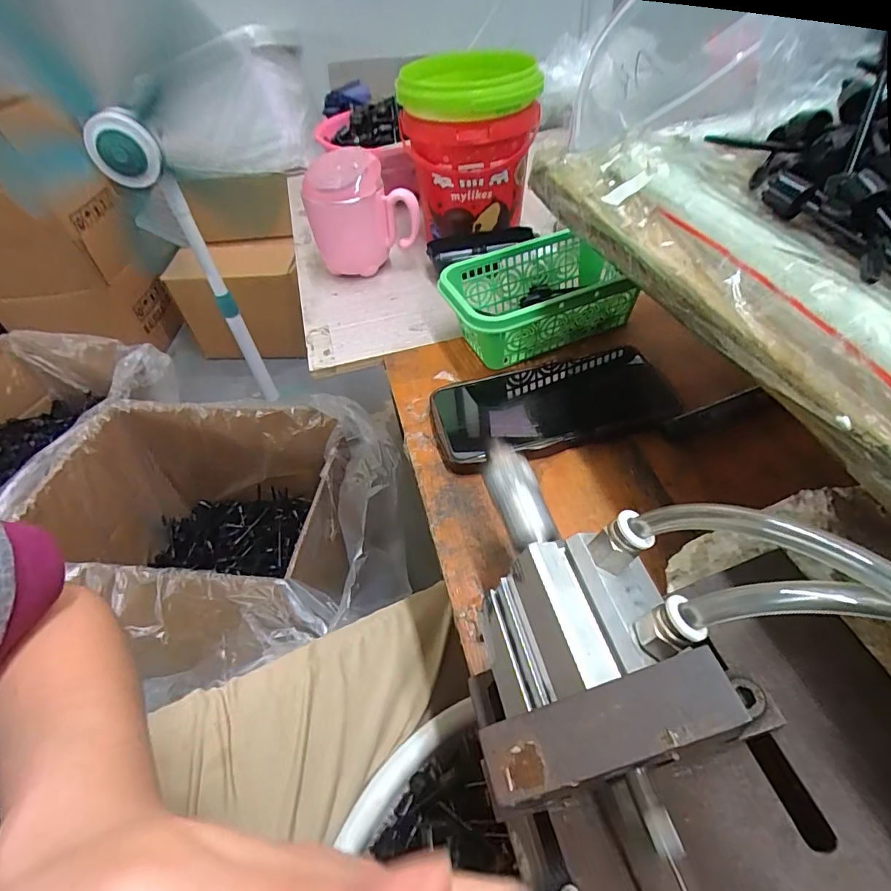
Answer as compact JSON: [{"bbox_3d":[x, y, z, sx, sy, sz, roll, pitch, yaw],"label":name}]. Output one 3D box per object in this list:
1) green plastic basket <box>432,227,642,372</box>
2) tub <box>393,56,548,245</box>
[{"bbox_3d":[0.078,-0.120,0.394,0.148,0.055,0.090,-18,49,-10],"label":"green plastic basket"},{"bbox_3d":[0.022,-0.303,0.487,0.125,0.132,0.120,-11,48,-4],"label":"tub"}]

